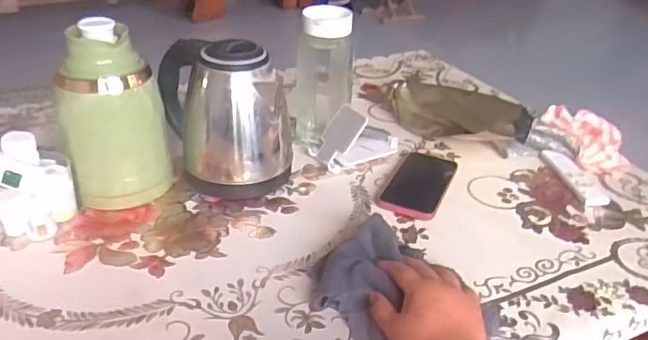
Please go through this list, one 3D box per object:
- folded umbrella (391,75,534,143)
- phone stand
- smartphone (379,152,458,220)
[{"bbox_3d":[0.213,-0.088,0.932,0.245,0.073,0.101,23,36,28],"label":"folded umbrella"},{"bbox_3d":[0.049,-0.057,0.867,0.134,0.070,0.068,-17,37,-30],"label":"phone stand"},{"bbox_3d":[0.141,0.016,0.817,0.081,0.008,0.177,14,33,17],"label":"smartphone"}]

